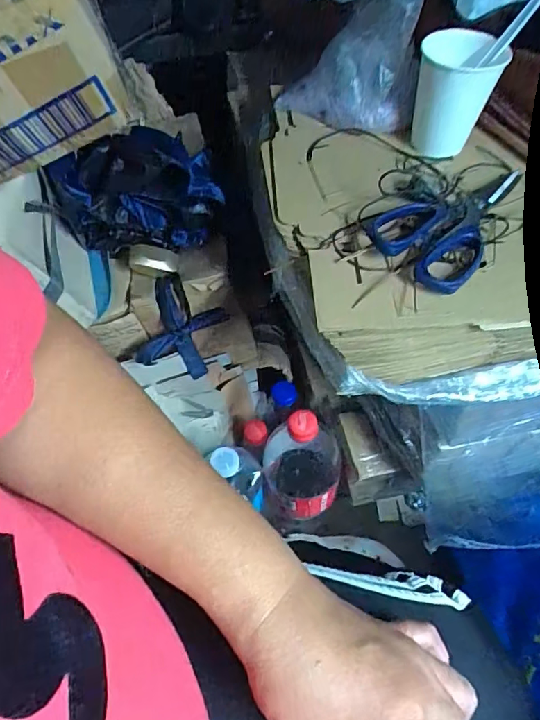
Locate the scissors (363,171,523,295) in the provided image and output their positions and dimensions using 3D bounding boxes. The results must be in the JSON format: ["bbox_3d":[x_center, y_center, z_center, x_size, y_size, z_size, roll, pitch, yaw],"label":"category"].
[{"bbox_3d":[0.155,-0.125,0.419,0.093,0.011,0.163,35,64,24],"label":"scissors"}]

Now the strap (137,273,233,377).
[{"bbox_3d":[-0.099,-0.035,0.558,0.087,0.111,0.045,11,27,-33],"label":"strap"}]

